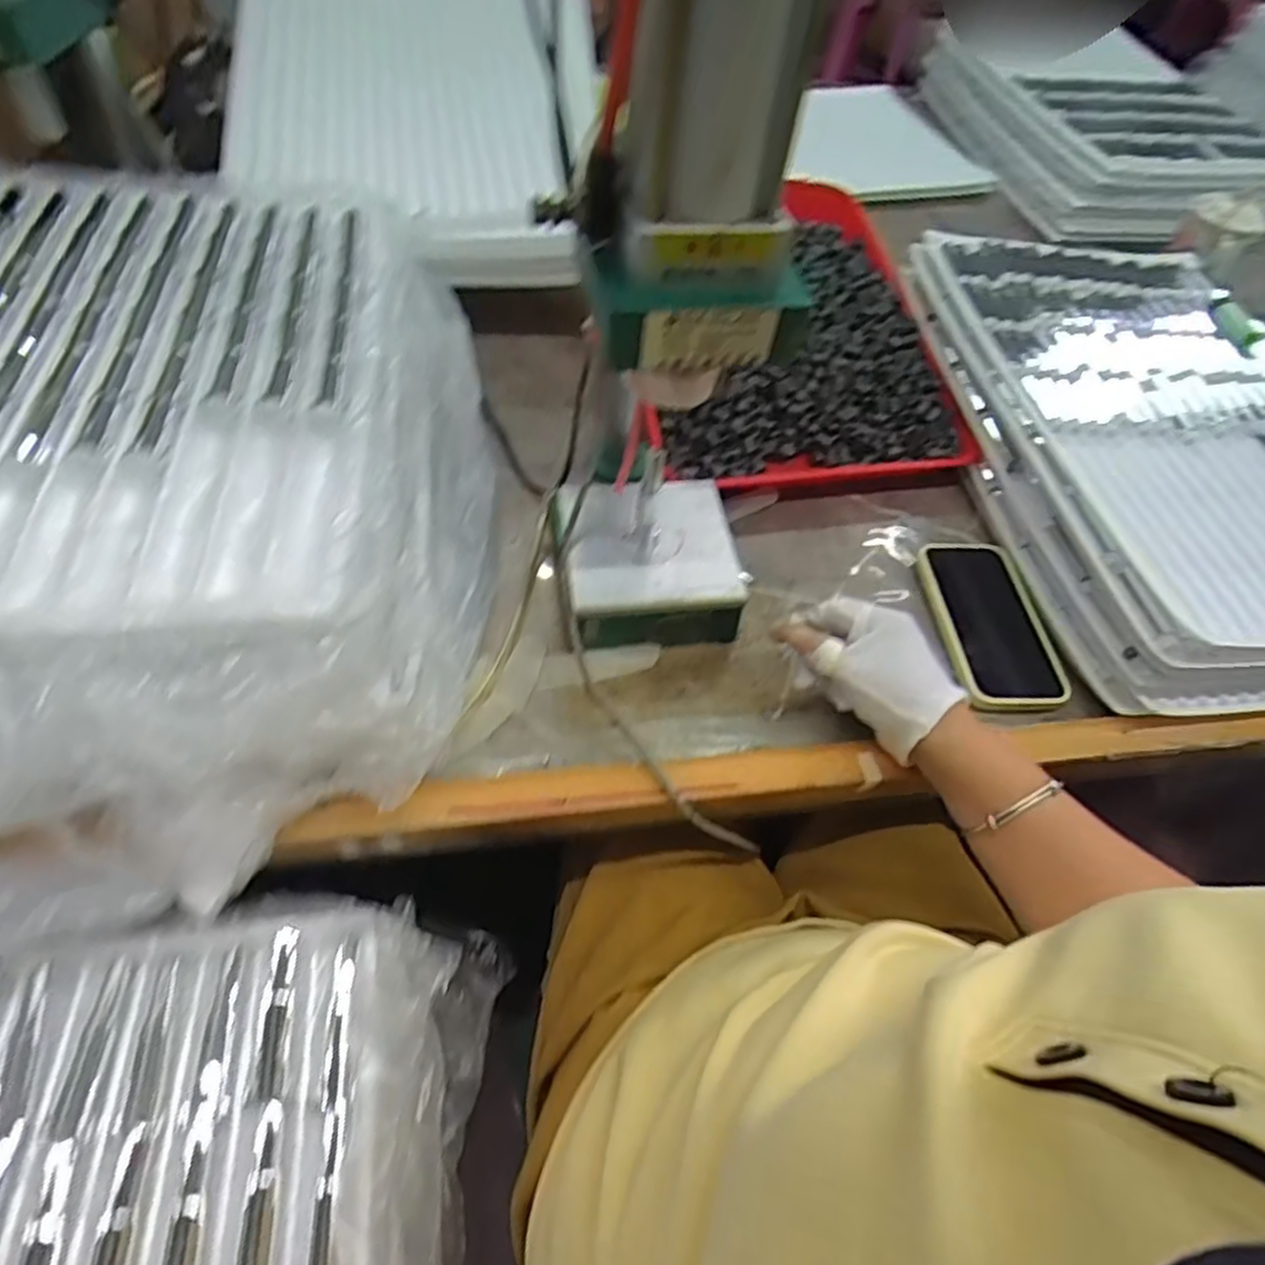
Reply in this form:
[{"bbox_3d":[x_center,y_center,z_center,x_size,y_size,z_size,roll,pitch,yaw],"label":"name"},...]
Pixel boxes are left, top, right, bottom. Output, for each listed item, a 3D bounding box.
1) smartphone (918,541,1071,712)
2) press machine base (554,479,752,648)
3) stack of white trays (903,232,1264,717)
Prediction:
[{"bbox_3d":[0.277,-0.010,0.567,0.081,0.015,0.156,4,55,-3],"label":"smartphone"},{"bbox_3d":[0.012,-0.052,0.541,0.124,0.055,0.122,-6,56,-10],"label":"press machine base"},{"bbox_3d":[0.469,-0.168,0.646,0.319,0.097,0.505,-4,55,-8],"label":"stack of white trays"}]

